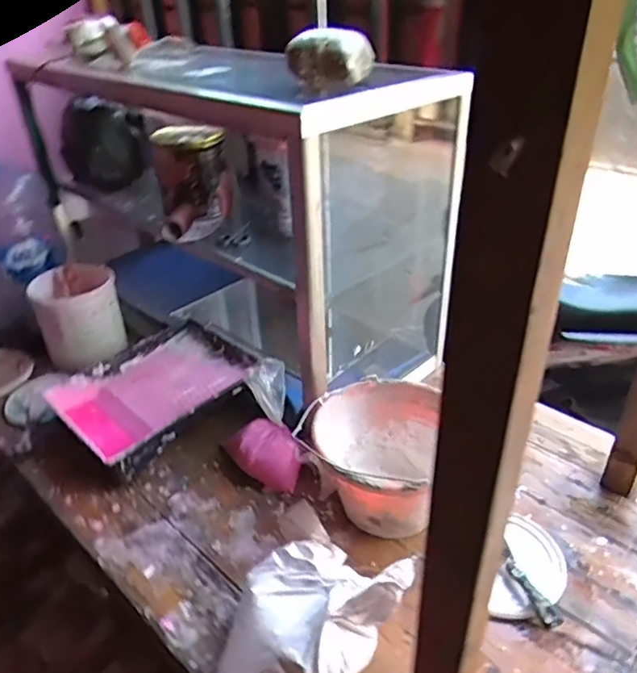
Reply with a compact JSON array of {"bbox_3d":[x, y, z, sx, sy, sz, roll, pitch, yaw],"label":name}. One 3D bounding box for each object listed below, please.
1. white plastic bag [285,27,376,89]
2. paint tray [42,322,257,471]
[{"bbox_3d":[0.018,-0.409,0.831,0.121,0.070,0.106,2,33,6],"label":"white plastic bag"},{"bbox_3d":[-0.324,0.108,1.152,0.302,0.085,0.358,27,43,37],"label":"paint tray"}]

